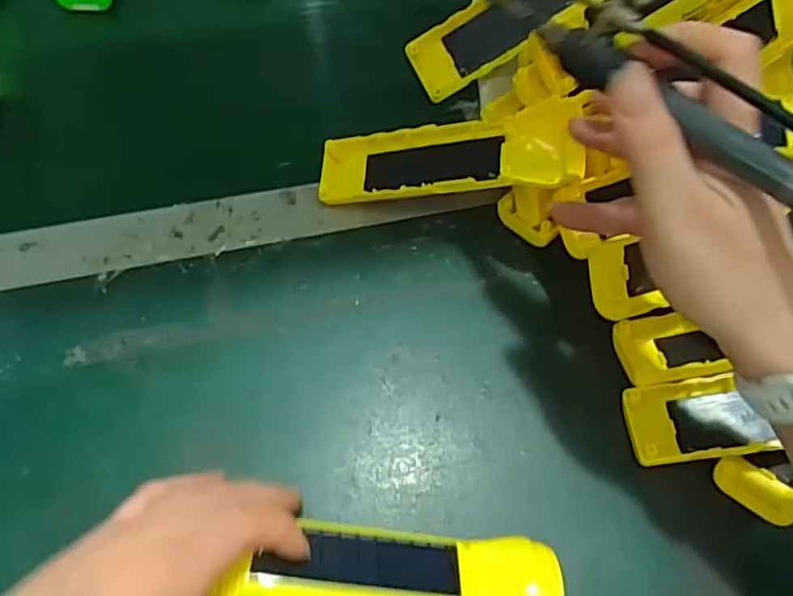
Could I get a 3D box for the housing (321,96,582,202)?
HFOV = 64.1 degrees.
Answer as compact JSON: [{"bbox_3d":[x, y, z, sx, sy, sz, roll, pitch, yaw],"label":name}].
[{"bbox_3d":[0.030,-0.085,0.390,0.161,0.024,0.053,-2,62,23],"label":"housing"}]

